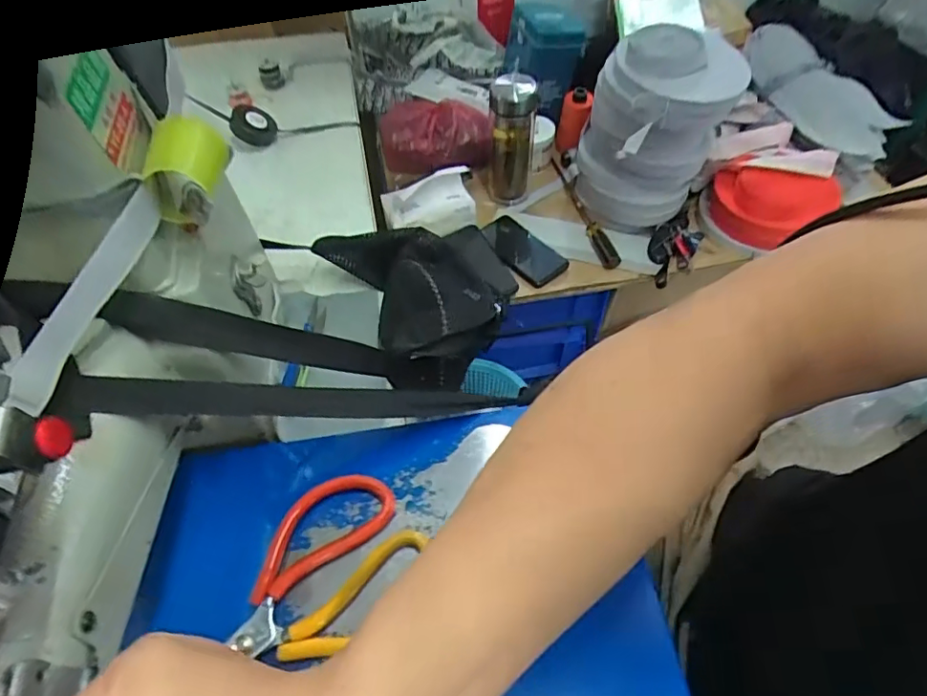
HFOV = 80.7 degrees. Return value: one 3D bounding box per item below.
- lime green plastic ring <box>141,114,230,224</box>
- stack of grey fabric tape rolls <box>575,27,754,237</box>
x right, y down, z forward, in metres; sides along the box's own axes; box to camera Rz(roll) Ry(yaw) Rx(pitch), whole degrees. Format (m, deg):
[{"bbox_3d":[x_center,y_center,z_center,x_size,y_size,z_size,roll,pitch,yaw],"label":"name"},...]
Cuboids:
[{"bbox_3d":[-0.164,-0.109,0.326,0.037,0.041,0.056,0,55,2],"label":"lime green plastic ring"},{"bbox_3d":[0.315,-0.362,0.923,0.229,0.254,0.197,9,56,9],"label":"stack of grey fabric tape rolls"}]

